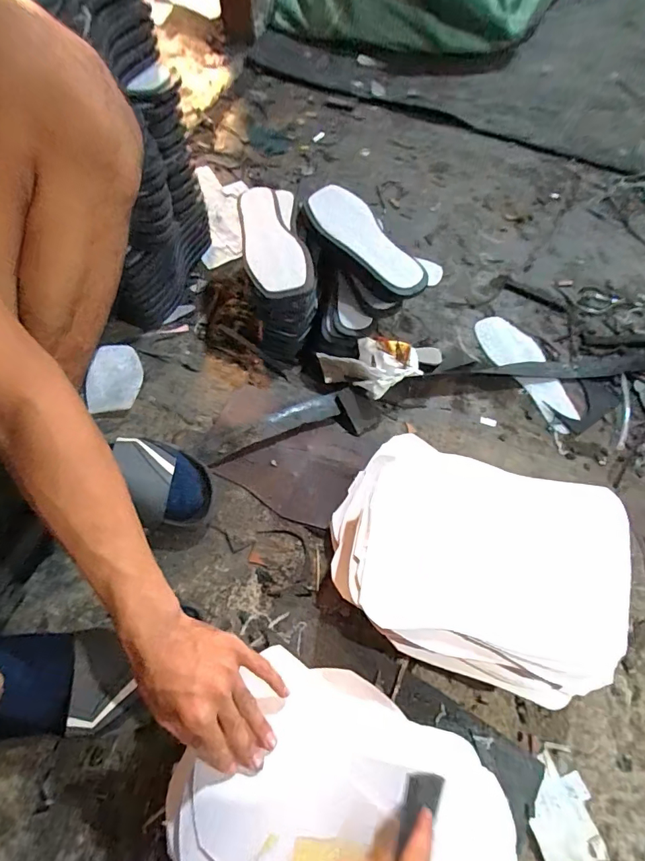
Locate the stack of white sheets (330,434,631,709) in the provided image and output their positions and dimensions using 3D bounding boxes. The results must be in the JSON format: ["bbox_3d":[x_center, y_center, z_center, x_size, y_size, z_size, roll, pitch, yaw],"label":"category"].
[{"bbox_3d":[0.169,0.142,0.507,0.312,0.104,0.247,19,63,8],"label":"stack of white sheets"}]

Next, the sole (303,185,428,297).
[{"bbox_3d":[0.069,-0.292,0.668,0.082,0.032,0.238,-31,68,-16],"label":"sole"}]

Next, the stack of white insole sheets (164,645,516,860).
[{"bbox_3d":[0.024,0.350,0.397,0.301,0.051,0.200,24,64,10],"label":"stack of white insole sheets"}]

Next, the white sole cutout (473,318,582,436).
[{"bbox_3d":[0.353,-0.106,0.753,0.086,0.006,0.236,-28,69,-14],"label":"white sole cutout"}]

